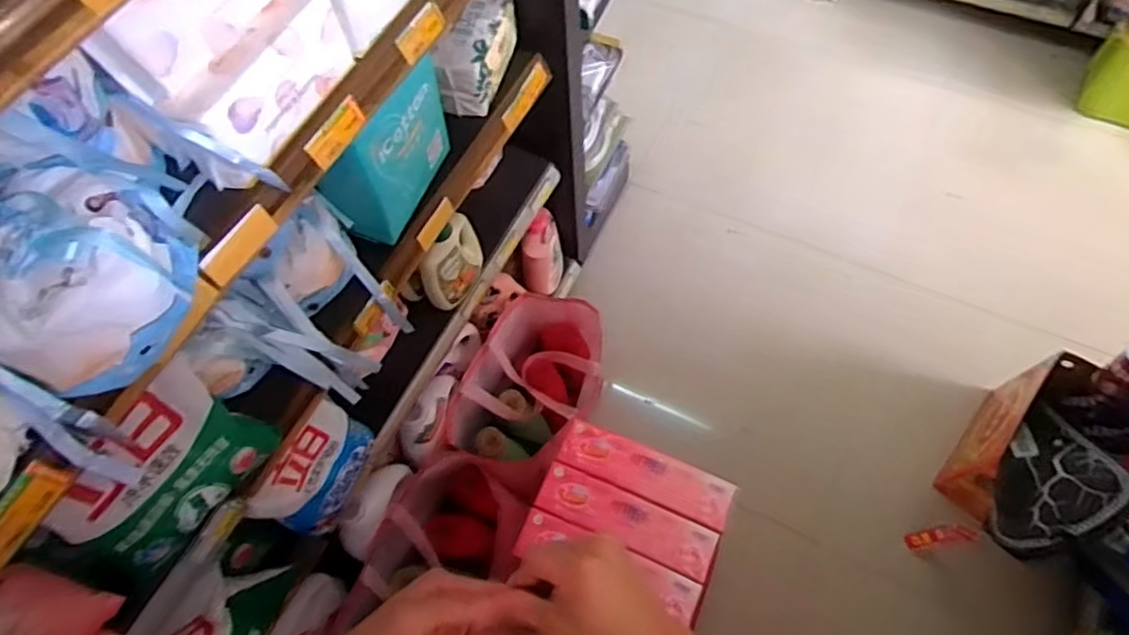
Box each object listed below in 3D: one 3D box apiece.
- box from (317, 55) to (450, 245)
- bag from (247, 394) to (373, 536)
[{"bbox_3d":[-0.249,-0.247,0.911,0.105,0.220,0.223,26,68,15],"label":"box"},{"bbox_3d":[-0.368,0.240,0.987,0.060,0.214,0.186,23,67,14],"label":"bag"}]

